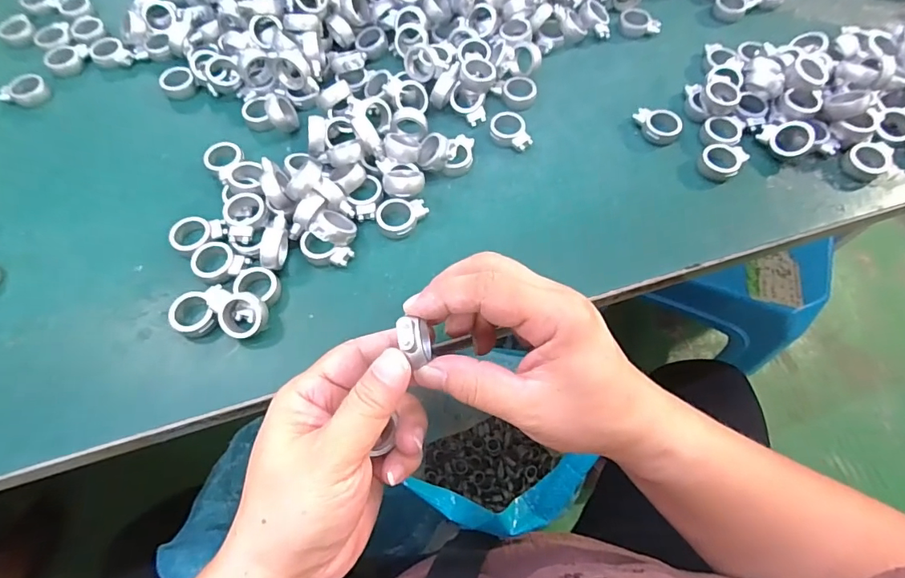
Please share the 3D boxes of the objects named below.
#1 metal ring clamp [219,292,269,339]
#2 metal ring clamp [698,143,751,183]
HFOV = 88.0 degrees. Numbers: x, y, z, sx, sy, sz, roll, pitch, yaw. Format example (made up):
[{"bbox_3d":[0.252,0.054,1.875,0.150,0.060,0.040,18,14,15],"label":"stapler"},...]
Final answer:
[{"bbox_3d":[-0.121,0.016,0.274,0.025,0.016,0.024,0,64,1],"label":"metal ring clamp"},{"bbox_3d":[0.188,-0.090,0.327,0.027,0.011,0.030,37,70,17],"label":"metal ring clamp"}]

